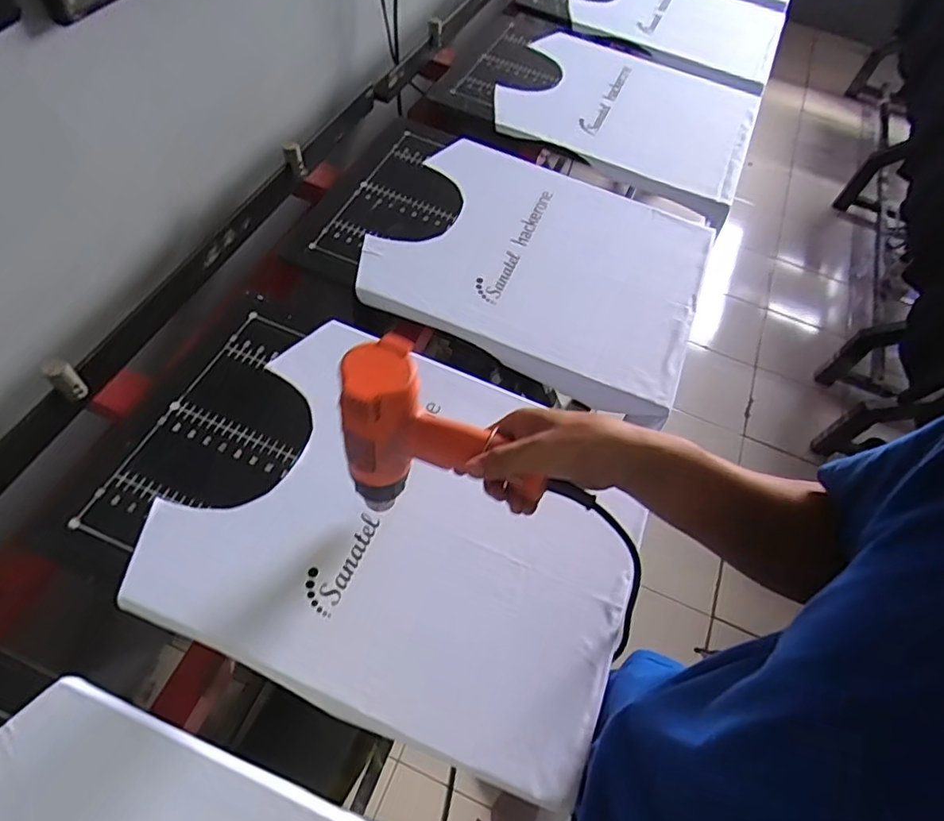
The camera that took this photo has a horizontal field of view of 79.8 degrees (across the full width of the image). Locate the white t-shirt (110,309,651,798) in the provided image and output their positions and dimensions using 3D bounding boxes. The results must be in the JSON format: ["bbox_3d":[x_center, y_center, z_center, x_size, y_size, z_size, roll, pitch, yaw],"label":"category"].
[{"bbox_3d":[-0.058,0.112,0.623,0.473,0.025,0.396,20,58,8],"label":"white t-shirt"}]

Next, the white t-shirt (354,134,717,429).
[{"bbox_3d":[0.112,-0.234,0.890,0.491,0.062,0.420,23,59,7],"label":"white t-shirt"}]

